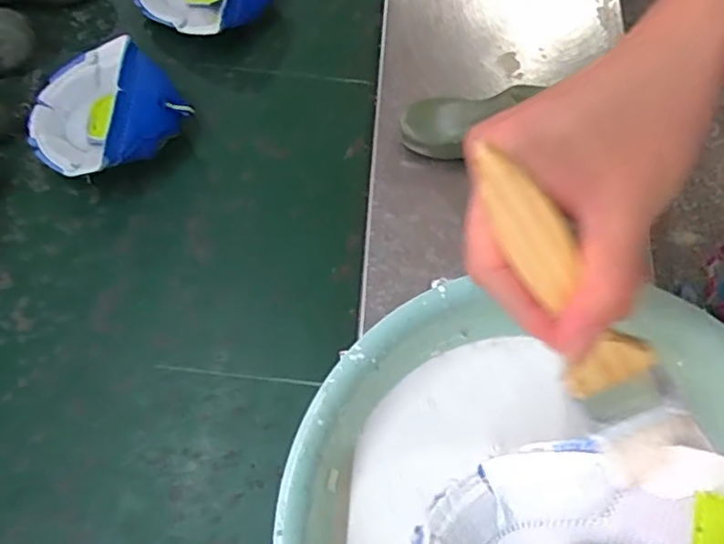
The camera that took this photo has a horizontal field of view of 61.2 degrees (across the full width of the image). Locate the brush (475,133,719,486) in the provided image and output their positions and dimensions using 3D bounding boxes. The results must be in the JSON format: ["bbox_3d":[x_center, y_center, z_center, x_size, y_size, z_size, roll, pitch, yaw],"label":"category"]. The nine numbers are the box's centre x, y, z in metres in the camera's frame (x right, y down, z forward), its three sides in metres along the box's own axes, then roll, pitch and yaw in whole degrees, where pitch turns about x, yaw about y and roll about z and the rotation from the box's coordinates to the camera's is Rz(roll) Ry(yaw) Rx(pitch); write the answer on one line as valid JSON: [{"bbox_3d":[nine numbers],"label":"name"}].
[{"bbox_3d":[0.083,0.019,0.230,0.036,0.013,0.152,-28,114,17],"label":"brush"}]

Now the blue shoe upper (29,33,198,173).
[{"bbox_3d":[-0.233,-0.142,0.546,0.130,0.061,0.121,1,68,-1],"label":"blue shoe upper"}]

